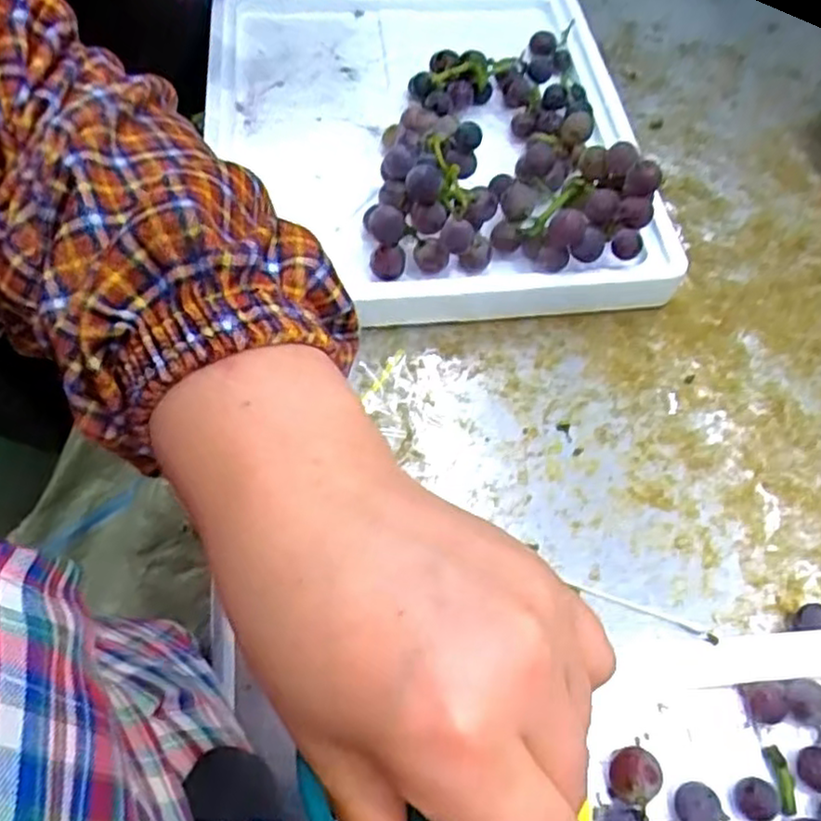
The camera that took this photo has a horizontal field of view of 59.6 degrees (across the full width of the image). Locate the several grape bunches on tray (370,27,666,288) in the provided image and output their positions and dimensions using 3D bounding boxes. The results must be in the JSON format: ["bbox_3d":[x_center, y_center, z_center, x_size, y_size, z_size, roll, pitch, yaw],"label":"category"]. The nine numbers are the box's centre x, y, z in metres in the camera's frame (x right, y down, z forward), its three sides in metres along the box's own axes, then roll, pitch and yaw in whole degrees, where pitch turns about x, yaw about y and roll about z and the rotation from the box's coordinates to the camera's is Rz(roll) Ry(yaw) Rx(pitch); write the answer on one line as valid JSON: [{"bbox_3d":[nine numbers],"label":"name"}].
[{"bbox_3d":[0.072,-0.234,0.603,0.207,0.089,0.254,-1,60,-2],"label":"several grape bunches on tray"}]

